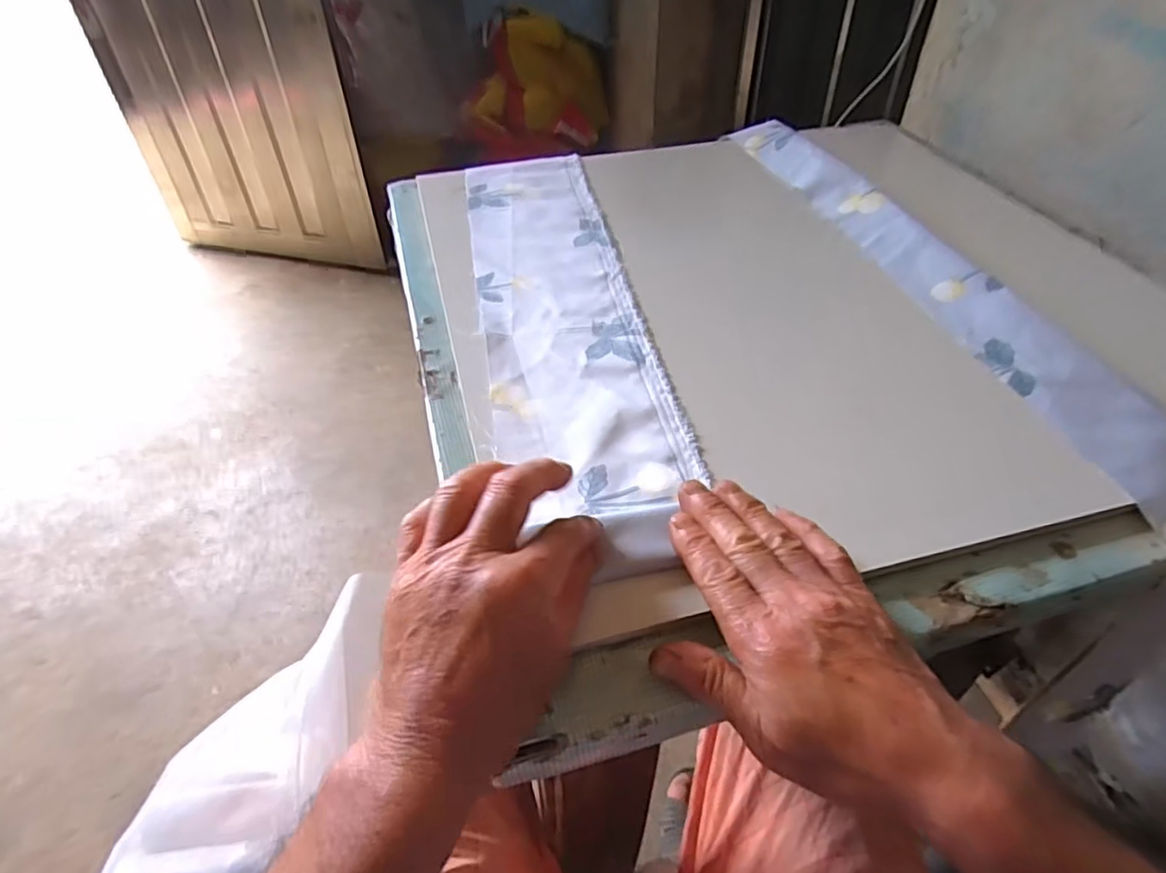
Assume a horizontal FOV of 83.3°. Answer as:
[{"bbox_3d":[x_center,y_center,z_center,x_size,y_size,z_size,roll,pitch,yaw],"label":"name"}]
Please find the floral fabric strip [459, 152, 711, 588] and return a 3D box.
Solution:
[{"bbox_3d":[-0.021,-0.119,0.544,0.128,0.016,0.558,-6,44,-9],"label":"floral fabric strip"}]

